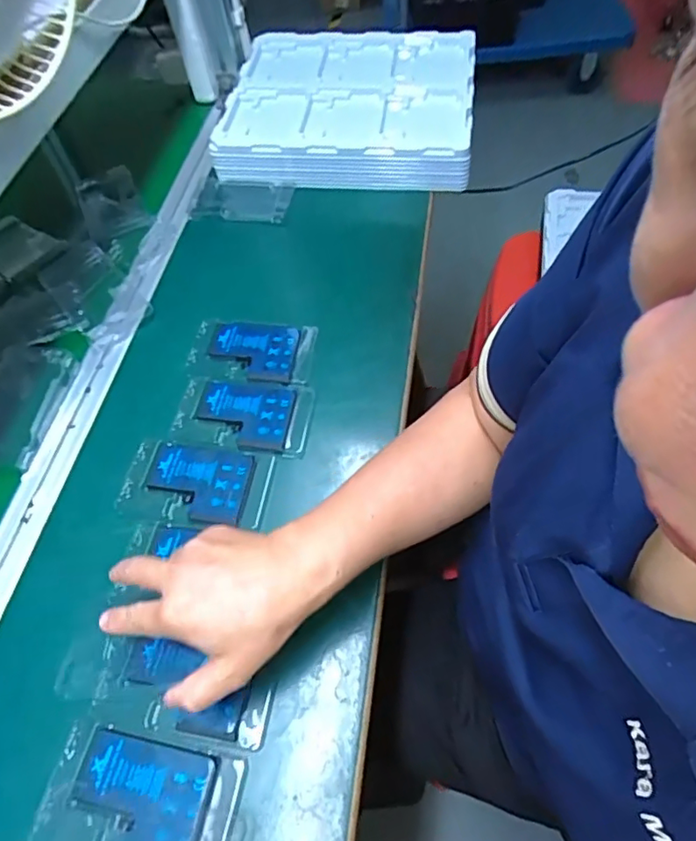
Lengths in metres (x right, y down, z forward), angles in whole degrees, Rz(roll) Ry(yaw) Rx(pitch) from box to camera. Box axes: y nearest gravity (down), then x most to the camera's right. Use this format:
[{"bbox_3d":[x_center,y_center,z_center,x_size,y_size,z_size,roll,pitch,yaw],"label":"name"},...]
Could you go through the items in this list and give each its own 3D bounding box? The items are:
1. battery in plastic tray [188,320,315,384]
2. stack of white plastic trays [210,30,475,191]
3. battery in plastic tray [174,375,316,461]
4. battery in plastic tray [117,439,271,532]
[{"bbox_3d":[-0.098,-0.072,0.563,0.124,0.004,0.072,2,58,7],"label":"battery in plastic tray"},{"bbox_3d":[0.002,-0.425,0.737,0.316,0.066,0.269,4,58,8],"label":"stack of white plastic trays"},{"bbox_3d":[-0.099,-0.008,0.527,0.129,0.005,0.074,6,59,9],"label":"battery in plastic tray"},{"bbox_3d":[-0.133,0.053,0.491,0.126,0.004,0.074,2,58,7],"label":"battery in plastic tray"}]

